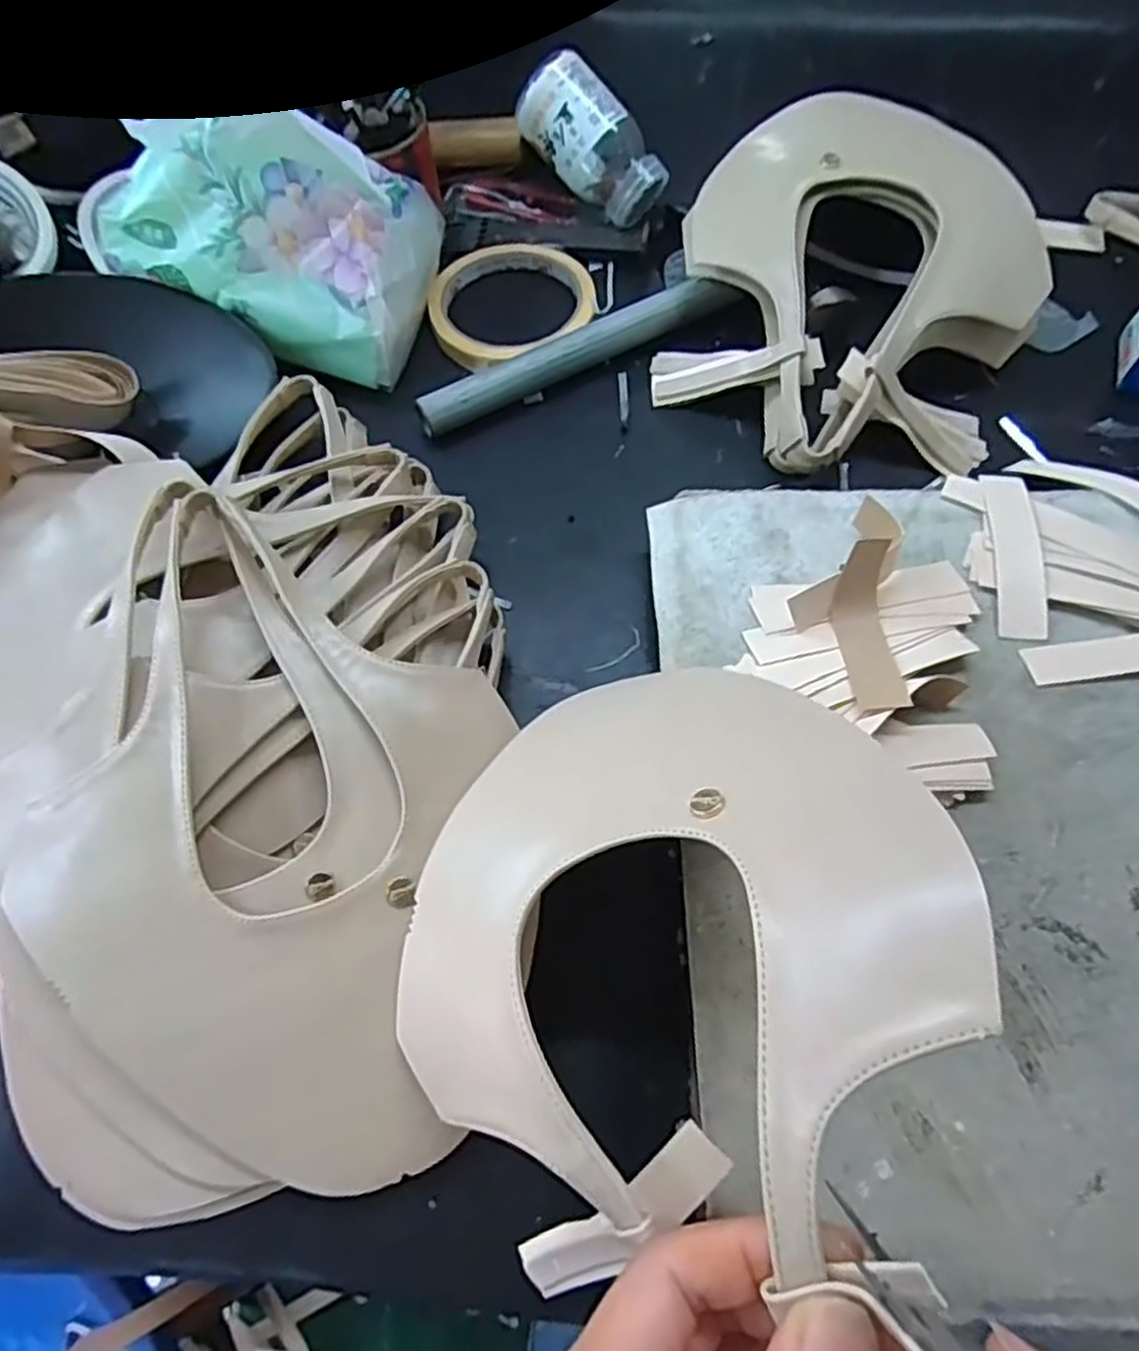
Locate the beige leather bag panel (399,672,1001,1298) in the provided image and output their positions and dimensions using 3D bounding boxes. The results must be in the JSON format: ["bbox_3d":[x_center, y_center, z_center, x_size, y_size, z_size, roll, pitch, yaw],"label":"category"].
[{"bbox_3d":[0.026,0.076,0.239,0.166,0.051,0.175,-46,40,-5],"label":"beige leather bag panel"}]

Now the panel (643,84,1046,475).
[{"bbox_3d":[0.149,-0.205,0.408,0.181,0.055,0.230,21,66,12],"label":"panel"}]

